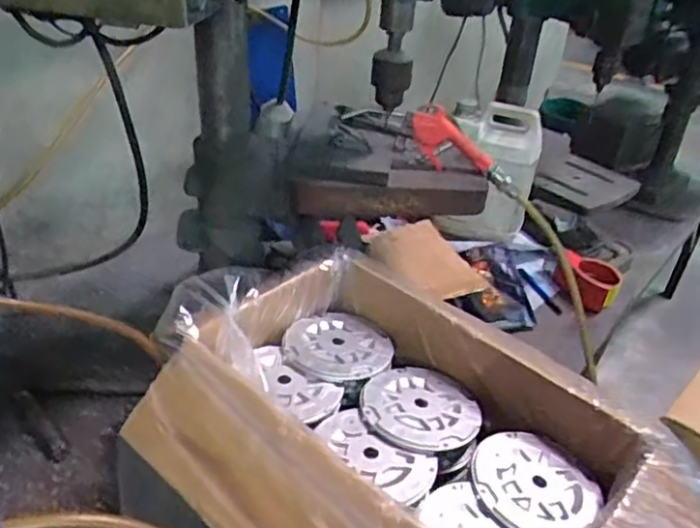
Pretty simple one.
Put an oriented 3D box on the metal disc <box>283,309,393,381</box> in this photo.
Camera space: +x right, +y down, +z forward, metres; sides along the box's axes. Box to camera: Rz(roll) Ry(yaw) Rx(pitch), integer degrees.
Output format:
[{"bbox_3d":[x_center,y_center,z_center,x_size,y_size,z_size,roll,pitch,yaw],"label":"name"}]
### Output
[{"bbox_3d":[-0.016,0.101,0.833,0.134,0.008,0.126,3,34,-2],"label":"metal disc"}]

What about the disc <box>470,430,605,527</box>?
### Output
[{"bbox_3d":[0.191,0.226,0.678,0.124,0.010,0.122,3,34,-2],"label":"disc"}]

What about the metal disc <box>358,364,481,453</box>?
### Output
[{"bbox_3d":[0.082,0.166,0.760,0.133,0.010,0.125,3,34,-2],"label":"metal disc"}]

